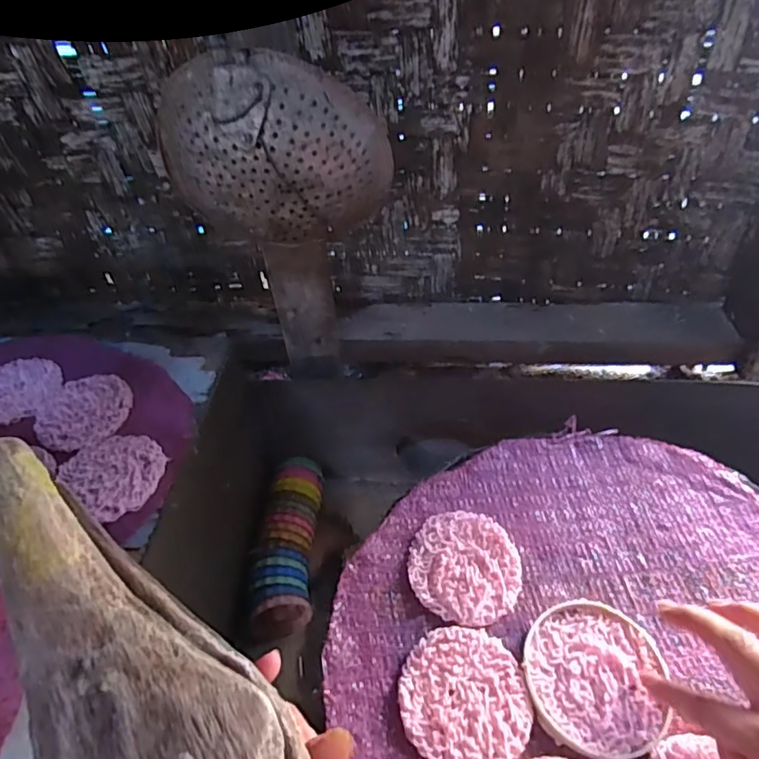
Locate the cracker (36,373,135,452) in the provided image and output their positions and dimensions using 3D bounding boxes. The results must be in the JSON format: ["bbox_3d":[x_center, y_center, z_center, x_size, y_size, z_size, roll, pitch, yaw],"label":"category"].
[{"bbox_3d":[-0.259,0.028,0.486,0.074,0.012,0.080,-2,45,2],"label":"cracker"}]

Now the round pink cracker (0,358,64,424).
[{"bbox_3d":[-0.338,0.007,0.511,0.079,0.009,0.081,-2,45,2],"label":"round pink cracker"}]

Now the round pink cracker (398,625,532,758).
[{"bbox_3d":[0.052,0.195,0.338,0.076,0.006,0.080,-2,45,2],"label":"round pink cracker"}]

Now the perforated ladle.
[{"bbox_3d":[-0.093,-0.131,0.509,0.176,0.339,0.075,1,62,-9],"label":"perforated ladle"}]

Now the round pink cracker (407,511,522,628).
[{"bbox_3d":[0.062,0.132,0.396,0.080,0.007,0.078,-2,45,2],"label":"round pink cracker"}]

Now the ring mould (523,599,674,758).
[{"bbox_3d":[0.136,0.185,0.344,0.087,0.016,0.090,1,45,-1],"label":"ring mould"}]

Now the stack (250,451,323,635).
[{"bbox_3d":[-0.101,0.183,0.614,0.068,0.069,0.189,-2,45,2],"label":"stack"}]

